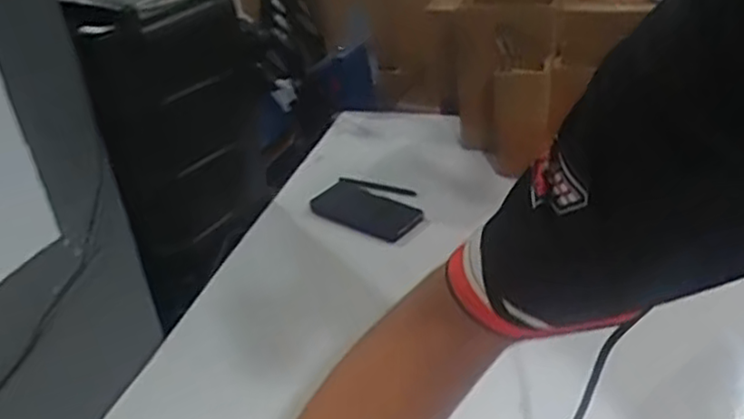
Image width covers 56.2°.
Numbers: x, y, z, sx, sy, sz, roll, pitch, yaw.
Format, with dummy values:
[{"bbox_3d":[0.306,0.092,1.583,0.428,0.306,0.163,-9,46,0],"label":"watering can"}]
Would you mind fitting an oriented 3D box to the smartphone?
[{"bbox_3d":[-0.009,0.002,1.041,0.162,0.012,0.079,20,52,28],"label":"smartphone"}]

